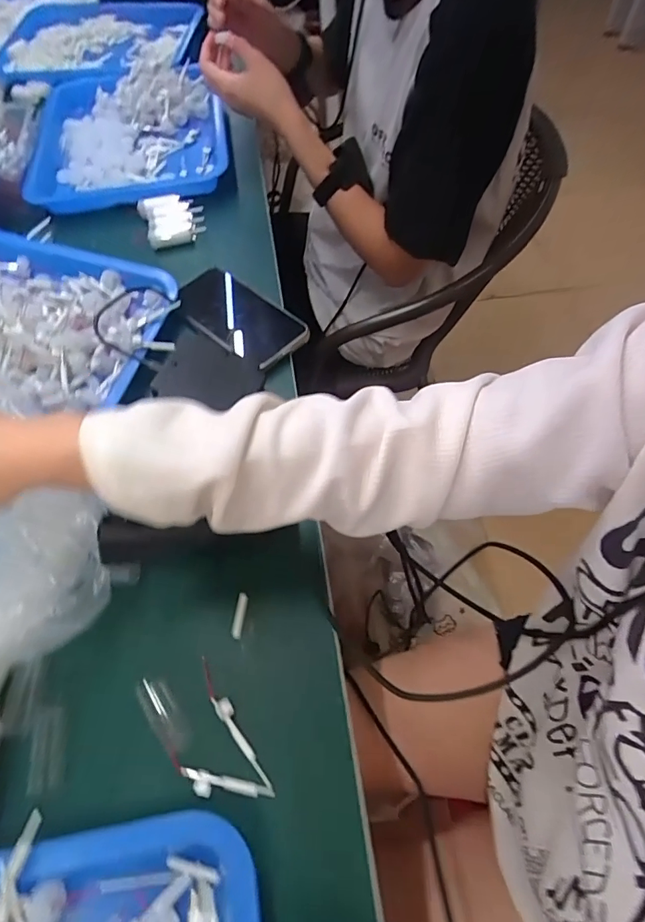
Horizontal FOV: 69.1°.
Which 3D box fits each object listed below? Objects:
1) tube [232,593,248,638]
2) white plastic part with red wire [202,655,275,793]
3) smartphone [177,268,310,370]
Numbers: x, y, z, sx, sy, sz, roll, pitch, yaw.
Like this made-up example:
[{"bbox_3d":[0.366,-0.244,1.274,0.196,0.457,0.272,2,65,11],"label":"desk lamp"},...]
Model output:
[{"bbox_3d":[-0.062,0.115,0.350,0.007,0.004,0.032,5,61,6],"label":"tube"},{"bbox_3d":[-0.061,0.175,0.316,0.011,0.004,0.092,-36,65,-16],"label":"white plastic part with red wire"},{"bbox_3d":[-0.092,-0.156,0.494,0.157,0.017,0.075,37,69,21],"label":"smartphone"}]

